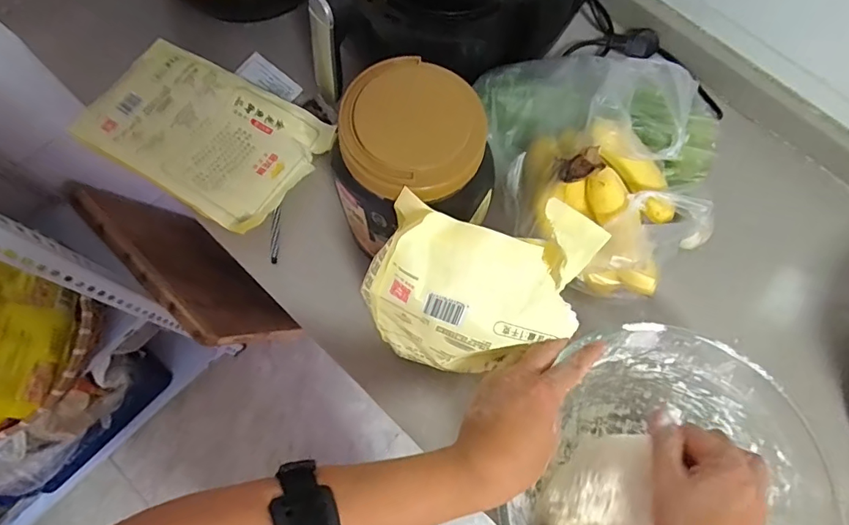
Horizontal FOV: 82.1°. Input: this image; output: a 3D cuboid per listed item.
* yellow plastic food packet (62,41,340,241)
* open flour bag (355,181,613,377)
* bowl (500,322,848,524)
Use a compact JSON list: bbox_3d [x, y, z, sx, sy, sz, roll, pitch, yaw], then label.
[{"bbox_3d":[-0.260,-0.155,0.565,0.268,0.022,0.164,30,74,7],"label":"yellow plastic food packet"},{"bbox_3d":[0.033,0.025,0.394,0.153,0.157,0.101,5,72,0],"label":"open flour bag"},{"bbox_3d":[0.204,0.204,0.429,0.236,0.119,0.257,1,72,-2],"label":"bowl"}]

